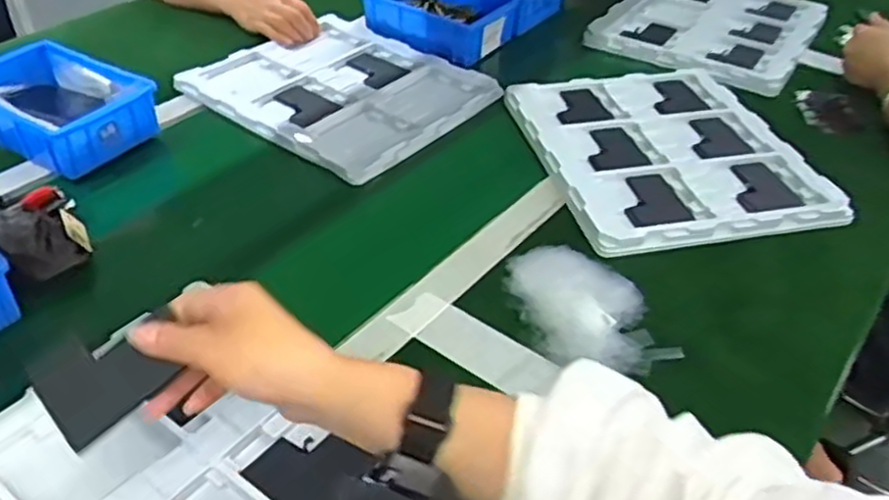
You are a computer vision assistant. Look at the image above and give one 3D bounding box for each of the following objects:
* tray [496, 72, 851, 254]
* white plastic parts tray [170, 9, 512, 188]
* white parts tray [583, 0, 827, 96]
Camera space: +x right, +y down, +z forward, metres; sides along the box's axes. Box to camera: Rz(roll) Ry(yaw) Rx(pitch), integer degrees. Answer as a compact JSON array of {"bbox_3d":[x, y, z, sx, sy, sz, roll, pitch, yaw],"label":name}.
[{"bbox_3d":[0.247,-0.122,0.845,0.278,0.035,0.330,-7,41,-13],"label":"tray"},{"bbox_3d":[-0.129,-0.207,0.937,0.322,0.027,0.276,30,46,28],"label":"white plastic parts tray"},{"bbox_3d":[0.404,-0.352,1.131,0.297,0.039,0.339,24,43,23],"label":"white parts tray"}]

